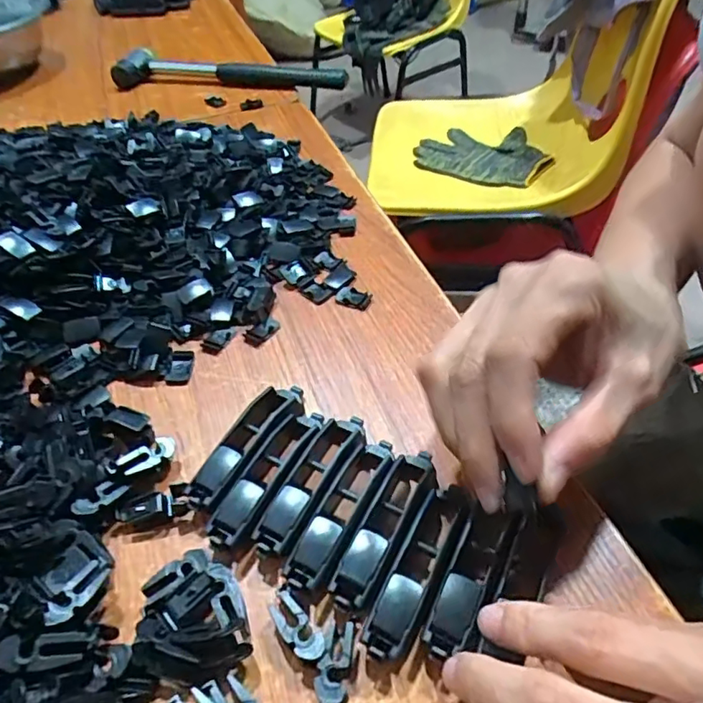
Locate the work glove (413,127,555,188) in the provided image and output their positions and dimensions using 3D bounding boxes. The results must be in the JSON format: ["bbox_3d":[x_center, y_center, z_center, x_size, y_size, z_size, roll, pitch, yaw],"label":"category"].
[{"bbox_3d":[0.200,-0.300,0.831,0.193,0.028,0.147,21,51,21],"label":"work glove"}]

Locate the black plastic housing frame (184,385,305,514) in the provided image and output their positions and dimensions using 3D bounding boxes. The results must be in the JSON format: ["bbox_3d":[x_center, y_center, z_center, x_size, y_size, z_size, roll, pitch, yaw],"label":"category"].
[{"bbox_3d":[-0.044,0.041,0.251,0.020,0.016,0.076,20,51,20],"label":"black plastic housing frame"}]

